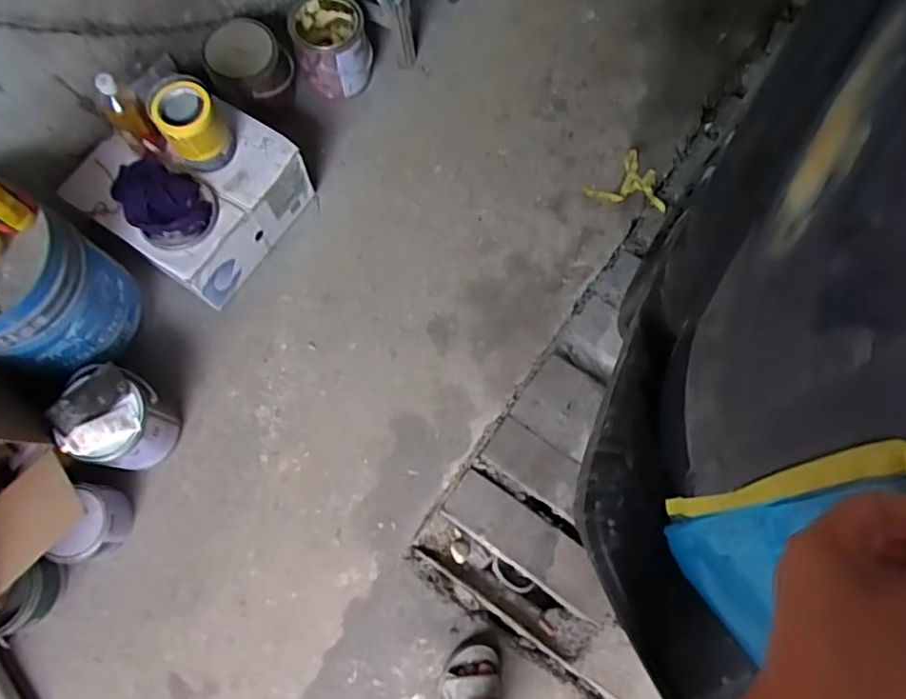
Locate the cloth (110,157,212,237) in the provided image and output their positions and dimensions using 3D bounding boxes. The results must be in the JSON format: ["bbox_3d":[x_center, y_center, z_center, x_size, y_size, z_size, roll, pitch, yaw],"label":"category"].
[{"bbox_3d":[-0.533,-0.281,1.116,0.129,0.040,0.183,-35,76,-9],"label":"cloth"}]

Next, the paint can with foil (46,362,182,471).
[{"bbox_3d":[-0.567,0.119,1.044,0.132,0.184,0.157,9,74,4],"label":"paint can with foil"}]

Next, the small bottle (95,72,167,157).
[{"bbox_3d":[-0.570,-0.408,1.085,0.061,0.149,0.059,0,73,-1],"label":"small bottle"}]

